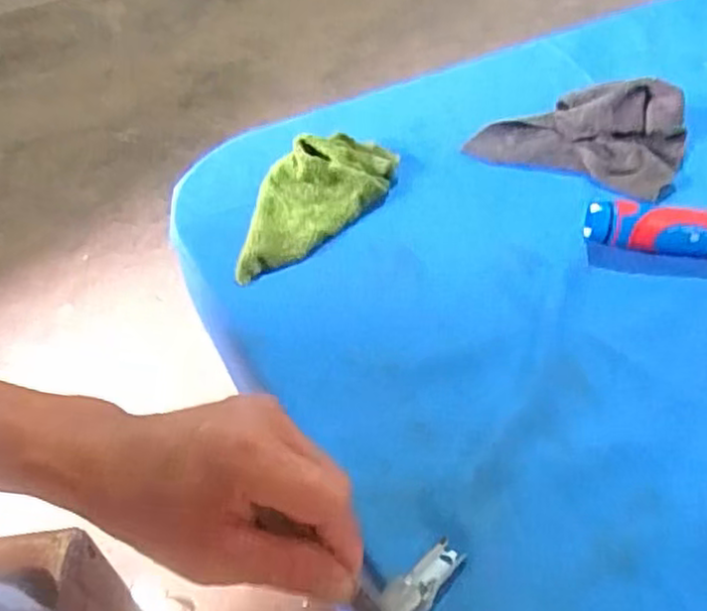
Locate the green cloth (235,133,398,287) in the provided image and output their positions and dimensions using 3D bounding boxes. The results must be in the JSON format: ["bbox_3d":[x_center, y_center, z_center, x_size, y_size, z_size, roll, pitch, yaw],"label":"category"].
[{"bbox_3d":[-0.035,-0.080,0.508,0.152,0.037,0.069,-37,56,-27],"label":"green cloth"}]

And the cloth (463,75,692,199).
[{"bbox_3d":[0.177,-0.140,0.552,0.154,0.040,0.092,19,51,18],"label":"cloth"}]

